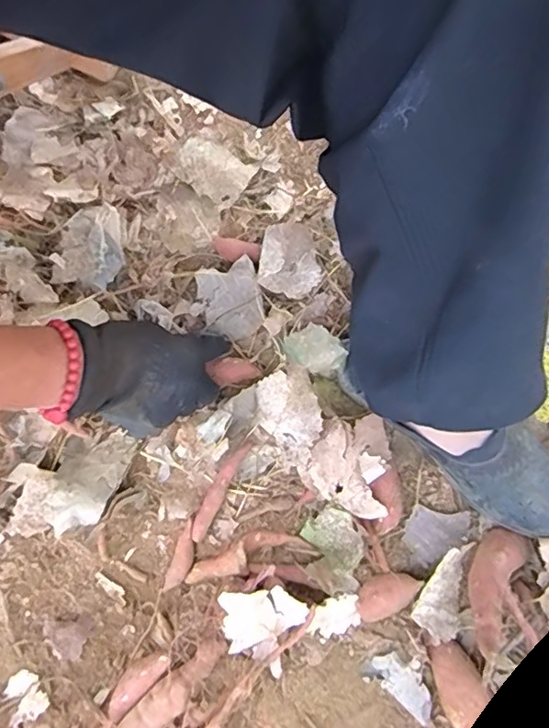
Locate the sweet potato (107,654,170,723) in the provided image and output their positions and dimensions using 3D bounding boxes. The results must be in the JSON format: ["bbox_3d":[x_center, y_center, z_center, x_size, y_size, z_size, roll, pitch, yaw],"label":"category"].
[{"bbox_3d":[-0.115,0.262,0.450,0.022,0.024,0.062,43,82,7],"label":"sweet potato"}]

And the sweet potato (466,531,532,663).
[{"bbox_3d":[0.177,0.181,0.437,0.038,0.042,0.112,36,46,6],"label":"sweet potato"}]

